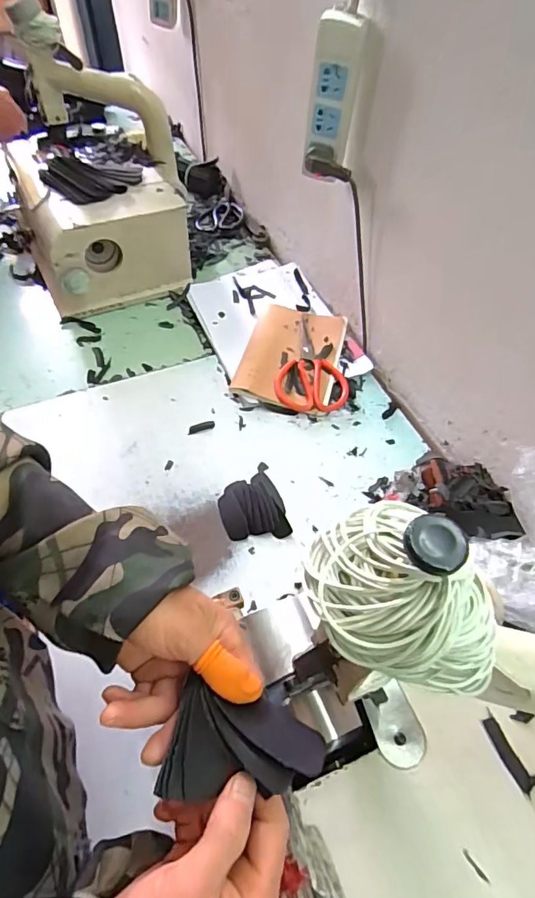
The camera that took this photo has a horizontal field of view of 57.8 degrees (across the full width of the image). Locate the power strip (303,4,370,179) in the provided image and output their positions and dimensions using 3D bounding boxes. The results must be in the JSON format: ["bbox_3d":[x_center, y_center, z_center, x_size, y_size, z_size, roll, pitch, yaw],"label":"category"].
[{"bbox_3d":[0.079,-0.419,0.590,0.059,0.169,0.031,11,50,7],"label":"power strip"}]

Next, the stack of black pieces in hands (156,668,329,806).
[{"bbox_3d":[-0.012,0.166,0.269,0.083,0.013,0.054,8,55,5],"label":"stack of black pieces in hands"}]

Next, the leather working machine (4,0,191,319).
[{"bbox_3d":[-0.278,-0.449,0.787,0.275,0.311,0.293,-24,56,-15],"label":"leather working machine"}]

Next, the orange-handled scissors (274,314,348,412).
[{"bbox_3d":[0.074,-0.131,0.742,0.104,0.016,0.184,8,54,8],"label":"orange-handled scissors"}]

